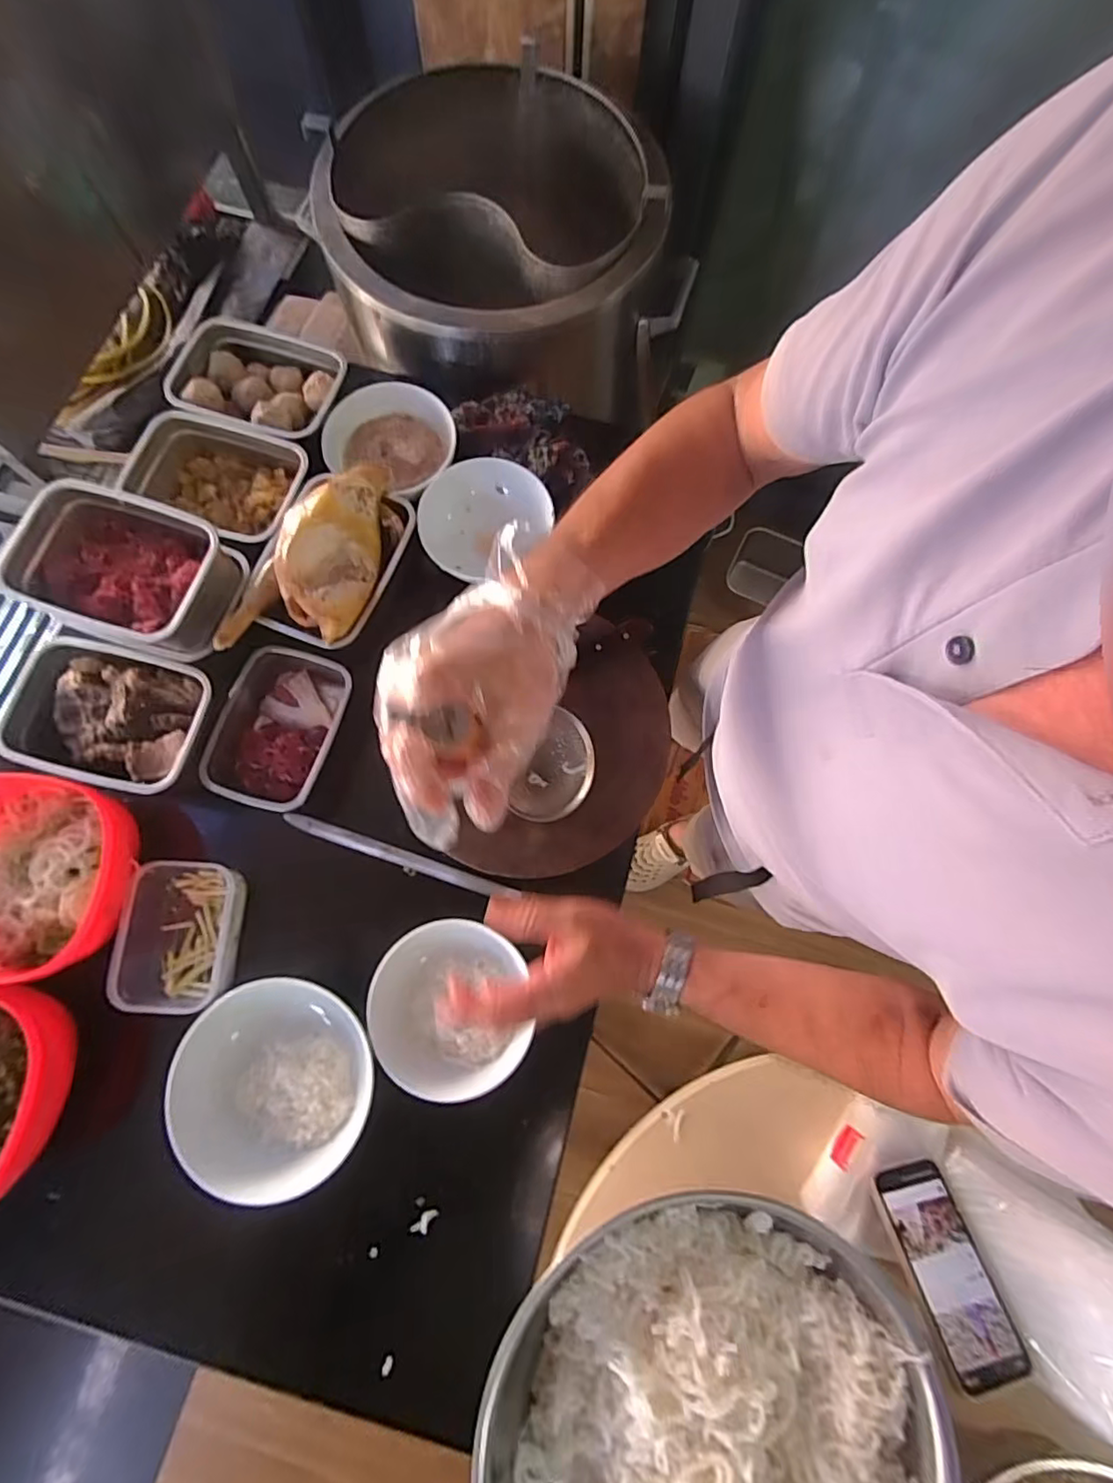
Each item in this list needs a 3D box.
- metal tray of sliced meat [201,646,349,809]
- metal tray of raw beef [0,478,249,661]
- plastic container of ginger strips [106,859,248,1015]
[{"bbox_3d":[-0.329,-0.014,0.689,0.136,0.045,0.184,13,76,2],"label":"metal tray of sliced meat"},{"bbox_3d":[-0.477,-0.186,0.638,0.227,0.070,0.149,15,76,2],"label":"metal tray of raw beef"},{"bbox_3d":[-0.413,0.211,0.638,0.116,0.052,0.154,0,76,-1],"label":"plastic container of ginger strips"}]

